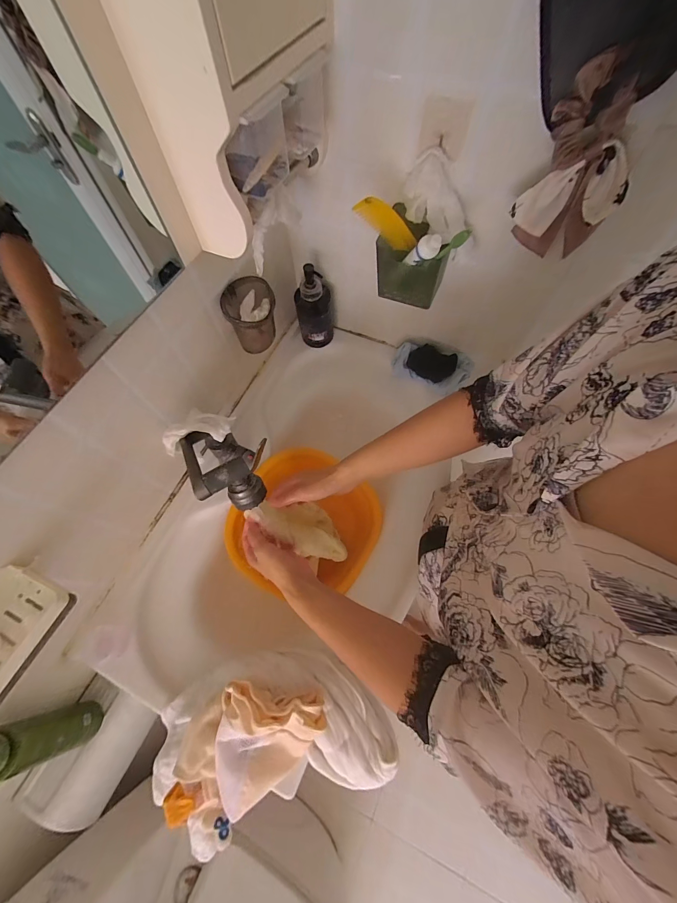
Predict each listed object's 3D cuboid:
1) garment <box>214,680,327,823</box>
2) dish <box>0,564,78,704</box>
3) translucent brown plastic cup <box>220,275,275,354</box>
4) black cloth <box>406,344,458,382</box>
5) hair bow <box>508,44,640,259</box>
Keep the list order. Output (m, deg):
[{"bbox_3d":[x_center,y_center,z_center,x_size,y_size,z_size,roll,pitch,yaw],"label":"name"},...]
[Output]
[{"bbox_3d":[-0.092,0.372,0.408,0.129,0.077,0.145,10,66,7],"label":"garment"},{"bbox_3d":[-0.392,0.215,0.381,0.096,0.030,0.142,23,68,12],"label":"dish"},{"bbox_3d":[-0.151,-0.236,0.597,0.089,0.099,0.085,-1,65,2],"label":"translucent brown plastic cup"},{"bbox_3d":[0.204,-0.193,0.731,0.099,0.031,0.067,23,68,12],"label":"black cloth"},{"bbox_3d":[0.283,-0.324,0.389,0.105,0.170,0.066,35,71,17],"label":"hair bow"}]

